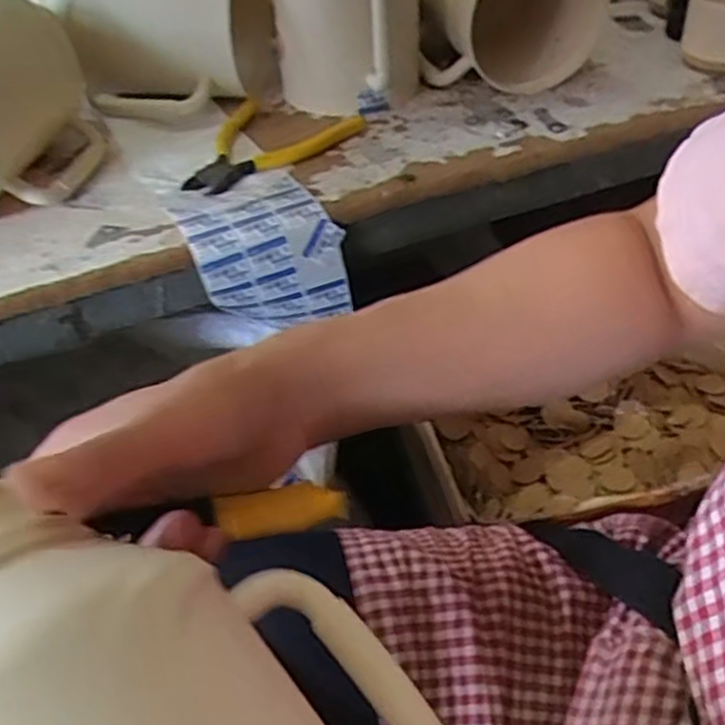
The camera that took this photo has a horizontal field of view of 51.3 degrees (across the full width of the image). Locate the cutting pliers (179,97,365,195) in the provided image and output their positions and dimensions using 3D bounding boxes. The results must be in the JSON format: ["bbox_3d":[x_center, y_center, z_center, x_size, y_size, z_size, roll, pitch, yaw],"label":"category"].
[{"bbox_3d":[-0.082,-0.183,0.642,0.118,0.013,0.165,14,45,18],"label":"cutting pliers"}]

